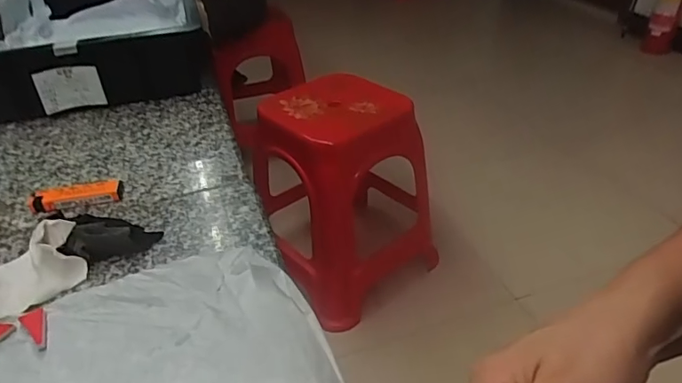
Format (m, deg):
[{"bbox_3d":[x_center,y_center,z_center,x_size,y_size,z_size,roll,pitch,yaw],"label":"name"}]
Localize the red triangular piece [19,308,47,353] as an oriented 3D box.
[{"bbox_3d":[-0.203,0.091,0.343,0.038,0.008,0.015,27,45,36],"label":"red triangular piece"}]

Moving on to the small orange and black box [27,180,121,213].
[{"bbox_3d":[-0.247,0.005,0.473,0.080,0.013,0.026,-11,36,-9],"label":"small orange and black box"}]

